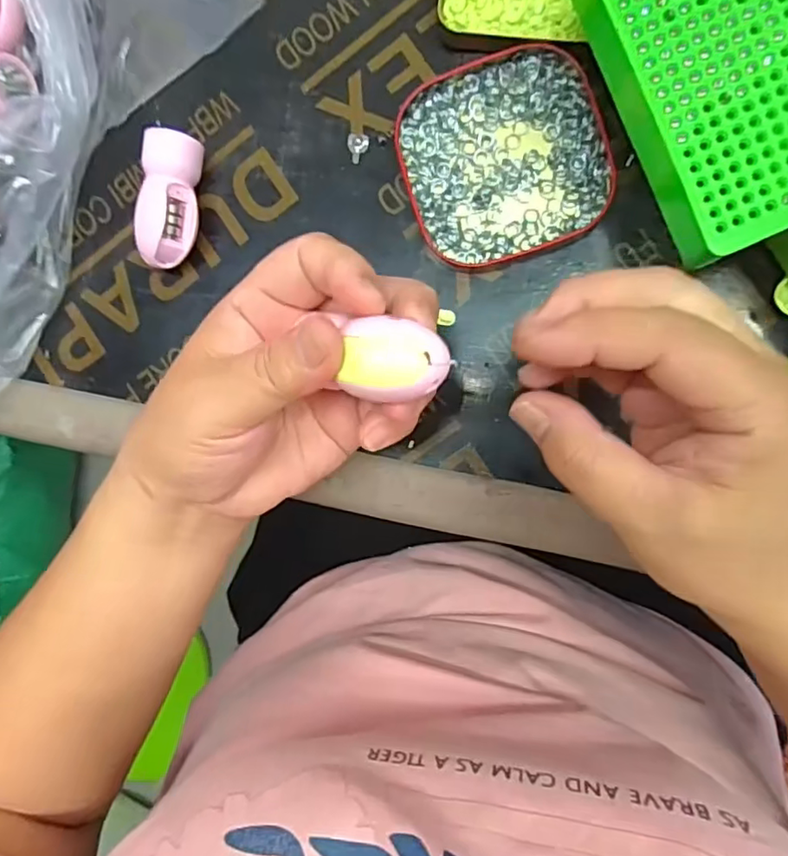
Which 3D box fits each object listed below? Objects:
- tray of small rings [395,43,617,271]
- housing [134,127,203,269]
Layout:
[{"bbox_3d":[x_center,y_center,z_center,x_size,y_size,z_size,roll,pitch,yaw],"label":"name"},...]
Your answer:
[{"bbox_3d":[0.055,-0.138,0.305,0.097,0.011,0.101,-17,89,8],"label":"tray of small rings"},{"bbox_3d":[-0.120,-0.121,0.321,0.028,0.026,0.068,12,93,7],"label":"housing"}]

